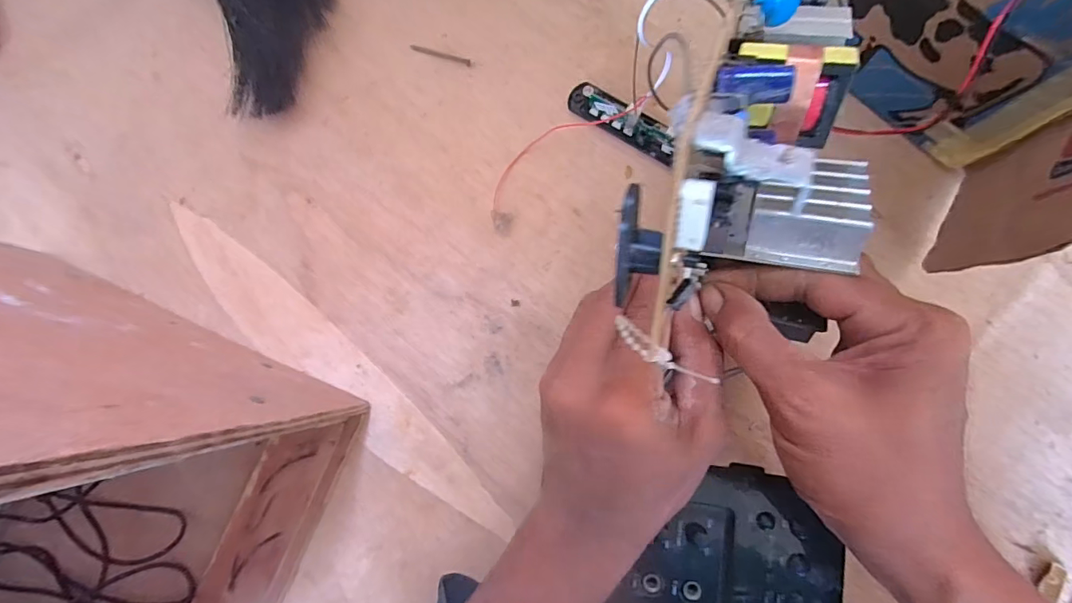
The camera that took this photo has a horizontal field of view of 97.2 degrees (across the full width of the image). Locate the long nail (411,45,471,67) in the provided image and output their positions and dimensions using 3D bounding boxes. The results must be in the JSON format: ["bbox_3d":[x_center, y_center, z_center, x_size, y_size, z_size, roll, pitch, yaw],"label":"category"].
[{"bbox_3d":[-0.076,-0.196,0.374,0.051,0.004,0.005,19,85,6],"label":"long nail"}]

